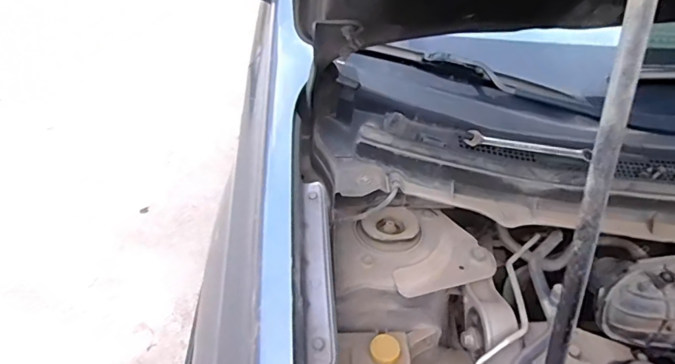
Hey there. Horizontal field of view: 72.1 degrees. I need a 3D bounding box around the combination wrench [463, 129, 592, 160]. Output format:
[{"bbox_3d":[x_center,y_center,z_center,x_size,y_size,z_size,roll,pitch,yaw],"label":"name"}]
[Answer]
[{"bbox_3d":[0.248,-0.050,0.607,0.152,0.012,0.024,11,42,7],"label":"combination wrench"}]

